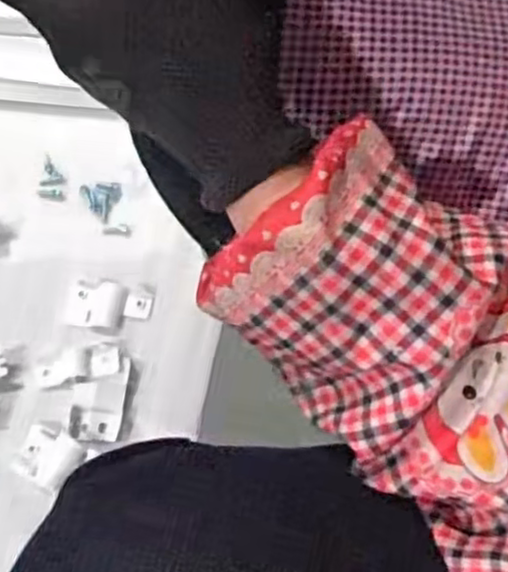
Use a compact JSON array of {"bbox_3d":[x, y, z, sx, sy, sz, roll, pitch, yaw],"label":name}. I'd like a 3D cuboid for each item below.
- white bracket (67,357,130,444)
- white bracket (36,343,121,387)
[{"bbox_3d":[-0.158,0.115,0.721,0.051,0.013,0.086,5,69,-1],"label":"white bracket"},{"bbox_3d":[-0.181,0.081,0.725,0.085,0.012,0.033,-11,70,-7],"label":"white bracket"}]

